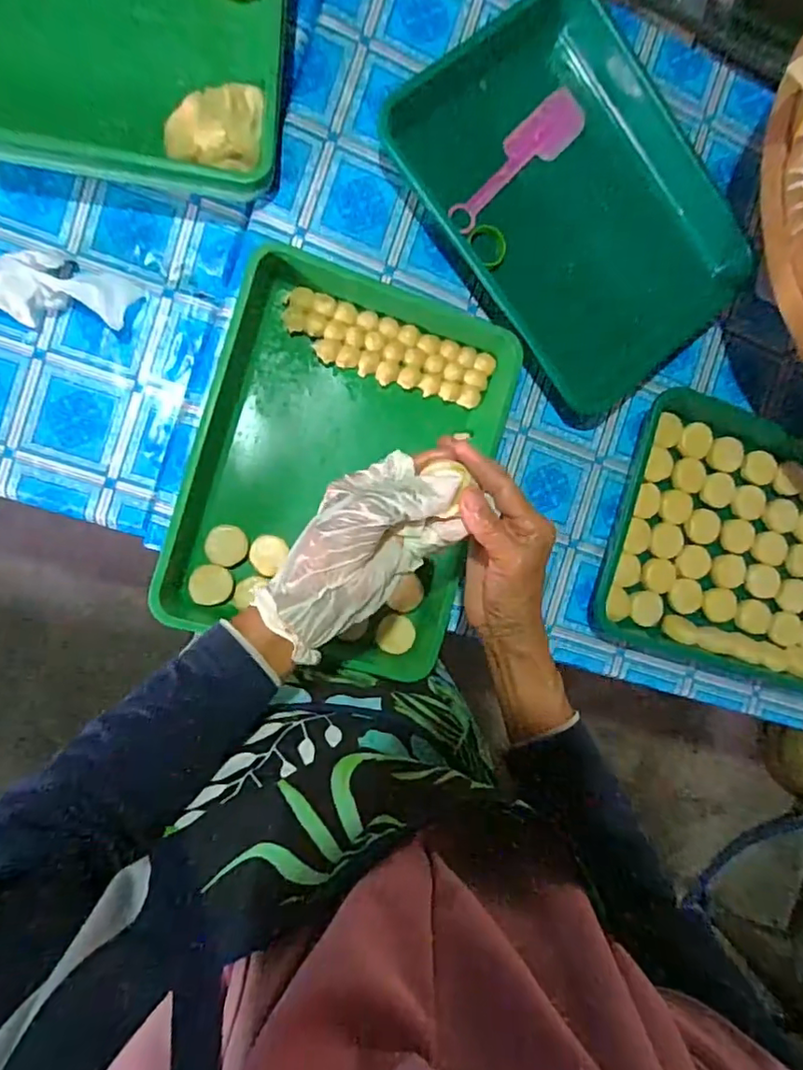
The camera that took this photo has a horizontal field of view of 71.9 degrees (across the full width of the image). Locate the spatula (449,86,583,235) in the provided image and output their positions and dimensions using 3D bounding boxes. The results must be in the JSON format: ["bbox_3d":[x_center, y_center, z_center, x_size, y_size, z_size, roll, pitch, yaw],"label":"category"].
[{"bbox_3d":[0.121,-0.389,0.574,0.046,0.011,0.192,44,84,-9],"label":"spatula"}]

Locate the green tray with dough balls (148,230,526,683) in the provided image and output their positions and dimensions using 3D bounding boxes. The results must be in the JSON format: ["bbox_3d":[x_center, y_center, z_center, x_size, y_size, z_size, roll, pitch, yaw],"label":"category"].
[{"bbox_3d":[-0.054,-0.063,0.543,0.272,0.056,0.363,16,89,-11],"label":"green tray with dough balls"}]

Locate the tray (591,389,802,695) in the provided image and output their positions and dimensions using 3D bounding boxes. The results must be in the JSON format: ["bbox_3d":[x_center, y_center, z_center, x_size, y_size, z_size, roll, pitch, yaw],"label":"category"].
[{"bbox_3d":[0.402,0.017,0.630,0.353,0.039,0.282,17,89,-11],"label":"tray"}]

